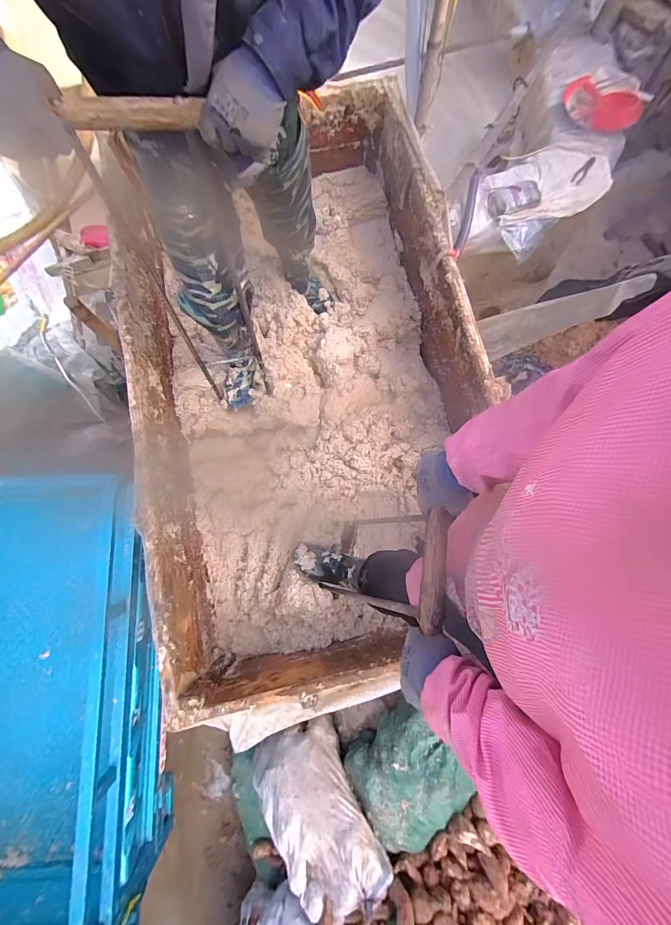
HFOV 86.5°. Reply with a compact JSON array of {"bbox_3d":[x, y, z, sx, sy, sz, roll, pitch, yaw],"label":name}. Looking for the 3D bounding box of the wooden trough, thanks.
[{"bbox_3d":[-0.096,-0.308,1.176,0.980,0.330,1.782,-11,80,-3],"label":"wooden trough"}]

